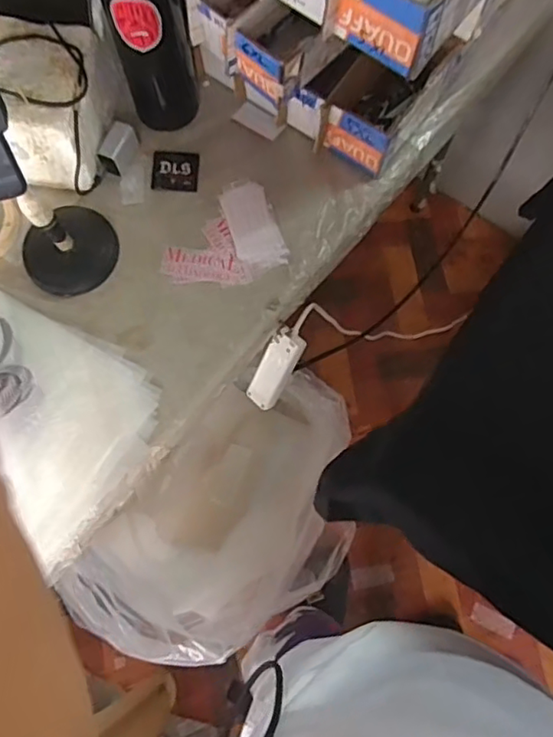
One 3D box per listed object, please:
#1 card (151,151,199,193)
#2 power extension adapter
[{"bbox_3d":[-0.125,-0.244,0.724,0.057,0.004,0.054,2,79,3],"label":"card"},{"bbox_3d":[0.000,0.003,0.799,0.046,0.134,0.022,39,41,12],"label":"power extension adapter"}]

